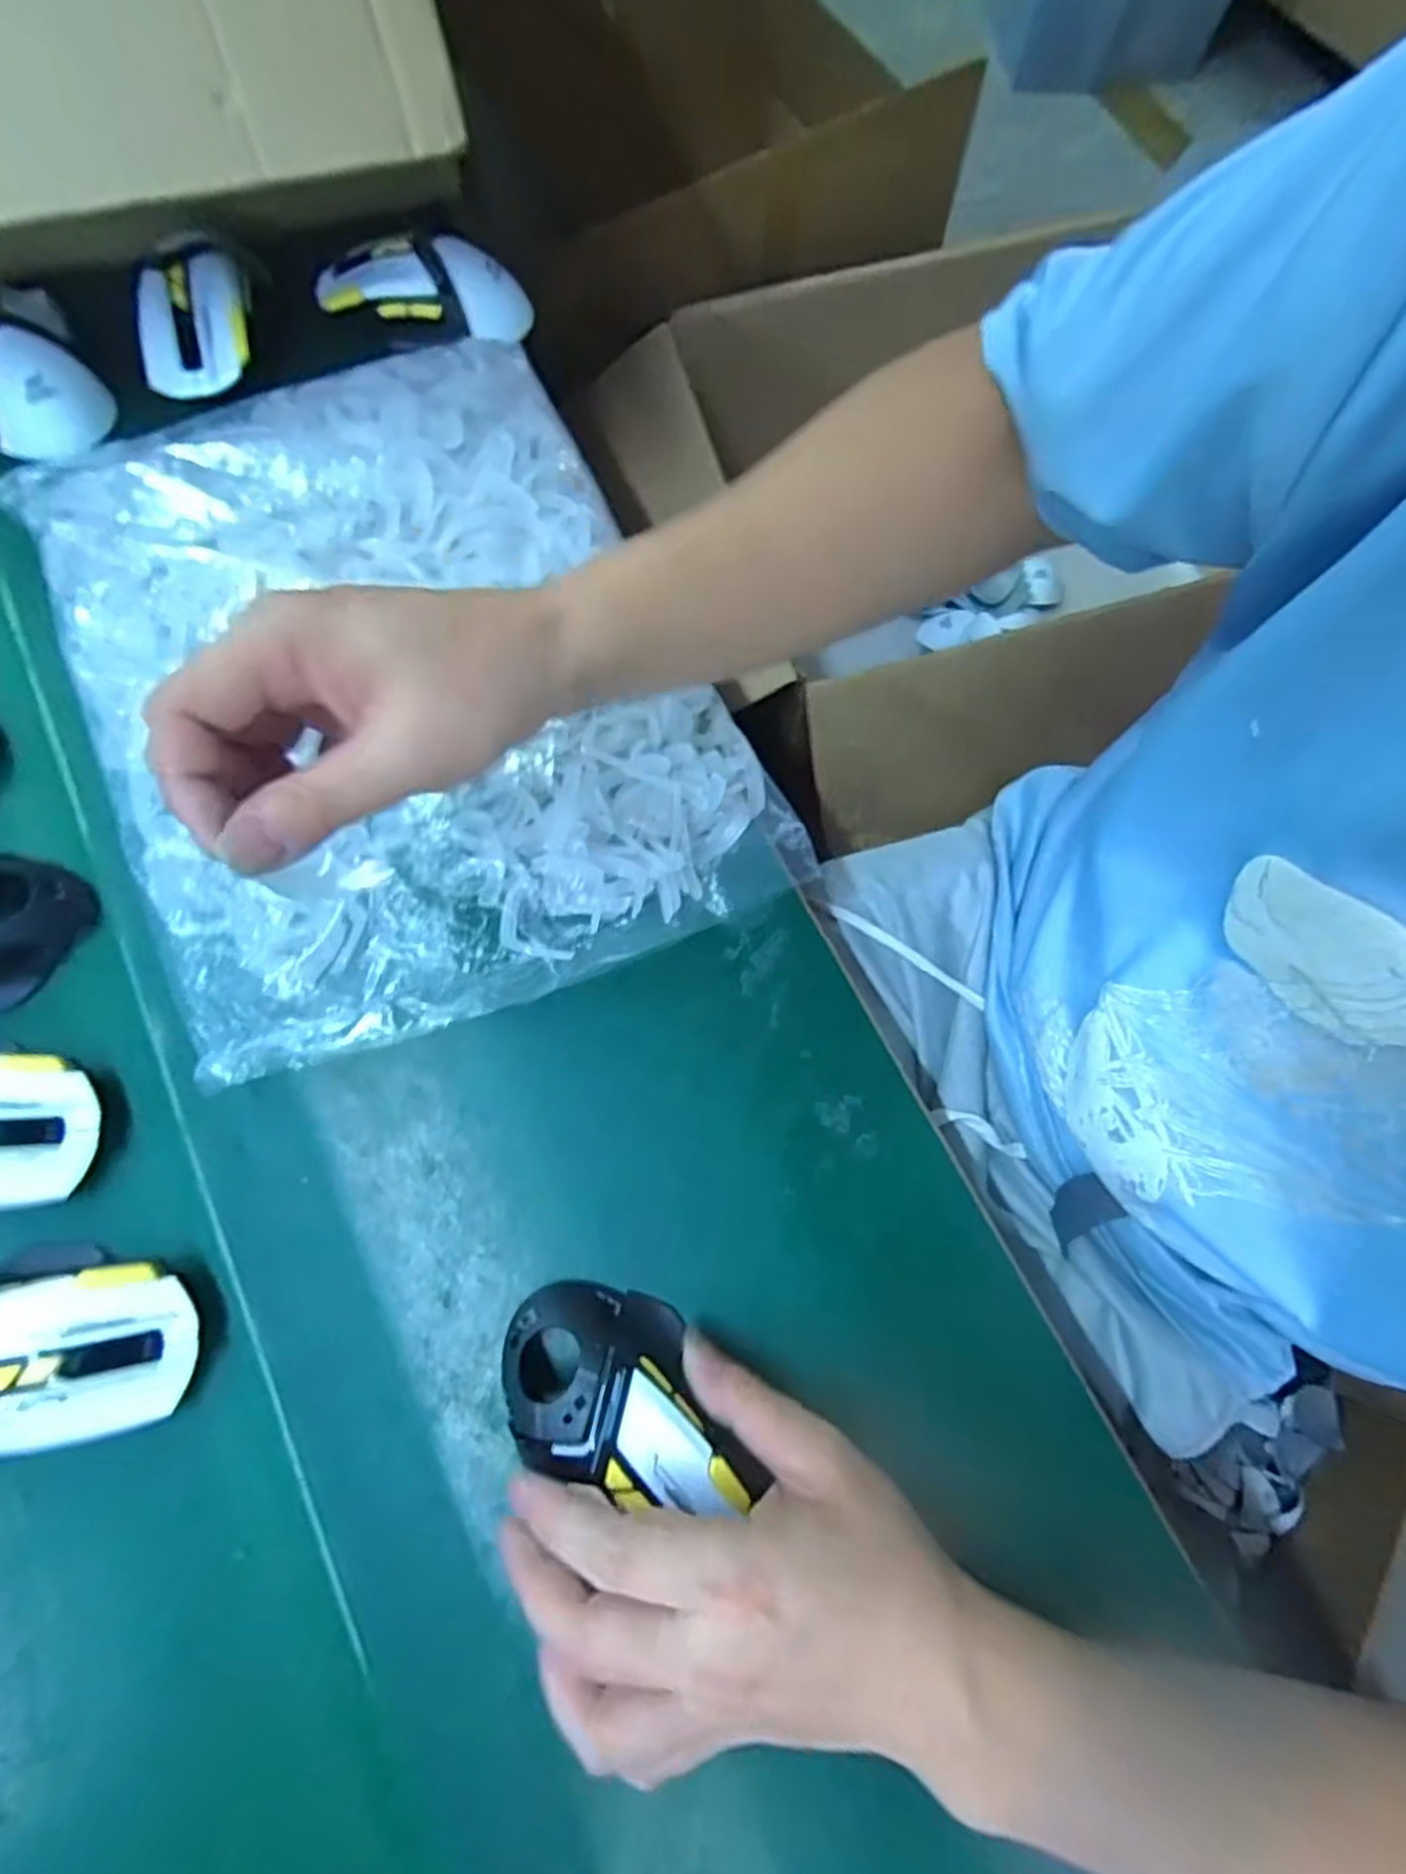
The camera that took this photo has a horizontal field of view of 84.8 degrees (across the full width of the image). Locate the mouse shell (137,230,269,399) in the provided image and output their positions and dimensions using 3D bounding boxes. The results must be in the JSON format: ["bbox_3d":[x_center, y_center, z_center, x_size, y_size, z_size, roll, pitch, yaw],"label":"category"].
[{"bbox_3d":[-0.295,-0.365,0.448,0.069,0.038,0.110,-12,76,-5],"label":"mouse shell"}]

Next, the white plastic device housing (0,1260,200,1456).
[{"bbox_3d":[-0.267,0.168,0.306,0.112,0.029,0.063,-7,75,-4],"label":"white plastic device housing"}]

